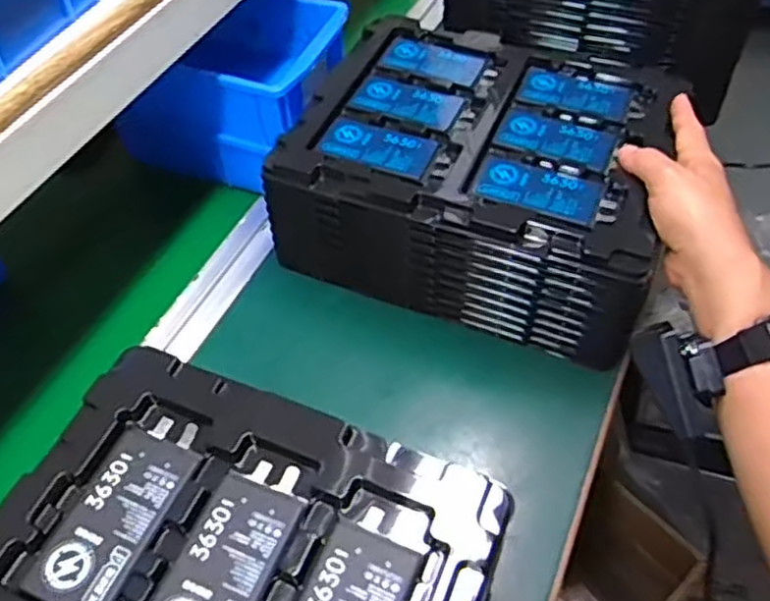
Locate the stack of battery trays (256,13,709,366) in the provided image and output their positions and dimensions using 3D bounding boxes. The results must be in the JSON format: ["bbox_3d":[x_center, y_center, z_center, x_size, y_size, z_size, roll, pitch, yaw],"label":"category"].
[{"bbox_3d":[0.080,-0.099,0.575,0.265,0.120,0.211,16,51,17],"label":"stack of battery trays"}]

